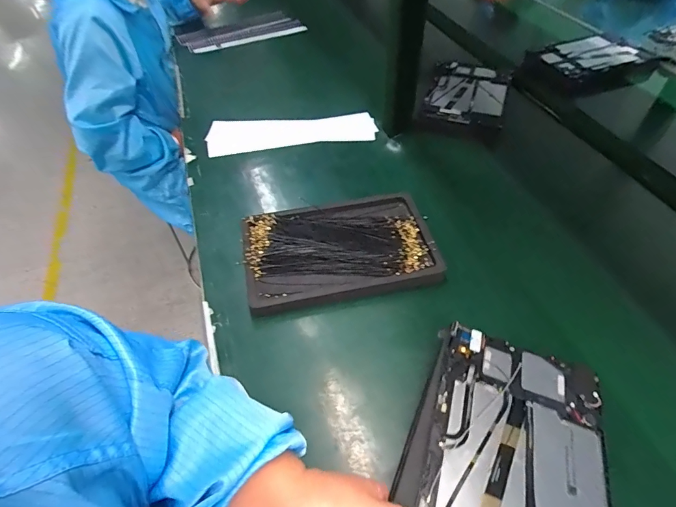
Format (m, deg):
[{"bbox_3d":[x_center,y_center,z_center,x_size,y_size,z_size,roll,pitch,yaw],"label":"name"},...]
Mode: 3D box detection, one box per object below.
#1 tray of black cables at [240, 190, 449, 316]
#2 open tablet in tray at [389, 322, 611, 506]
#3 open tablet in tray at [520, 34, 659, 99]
[{"bbox_3d":[0.002,-0.011,0.522,0.246,0.024,0.157,-10,51,-6],"label":"tray of black cables"},{"bbox_3d":[0.140,0.181,0.326,0.165,0.030,0.243,16,53,15],"label":"open tablet in tray"},{"bbox_3d":[0.526,-0.401,0.848,0.260,0.062,0.156,-19,52,-13],"label":"open tablet in tray"}]

